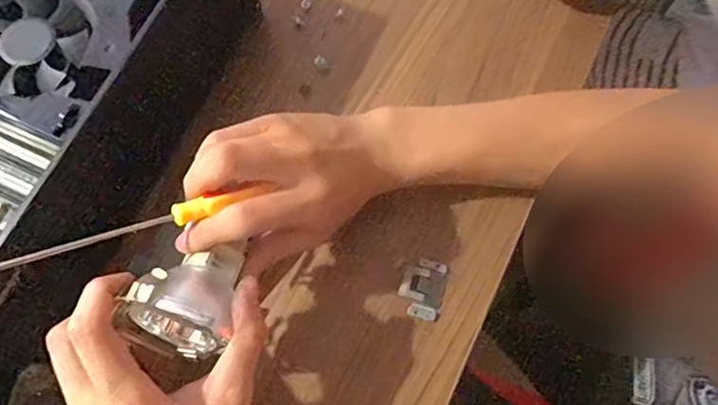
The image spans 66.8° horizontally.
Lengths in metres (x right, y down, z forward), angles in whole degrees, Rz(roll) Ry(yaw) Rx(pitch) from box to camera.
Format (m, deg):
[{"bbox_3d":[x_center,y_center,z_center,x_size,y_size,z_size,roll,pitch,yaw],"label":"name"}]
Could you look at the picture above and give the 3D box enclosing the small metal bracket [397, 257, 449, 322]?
[{"bbox_3d":[0.043,0.056,0.361,0.029,0.017,0.040,14,73,5],"label":"small metal bracket"}]

